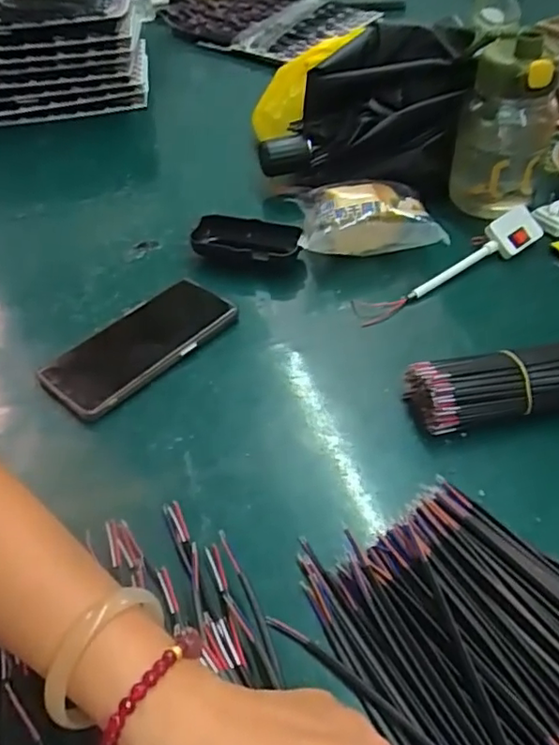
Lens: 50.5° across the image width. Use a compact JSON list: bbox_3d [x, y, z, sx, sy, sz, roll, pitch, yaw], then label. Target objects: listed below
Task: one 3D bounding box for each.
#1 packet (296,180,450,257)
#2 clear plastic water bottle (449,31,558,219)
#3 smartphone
[{"bbox_3d":[0.082,-0.149,0.566,0.131,0.053,0.088,-7,51,-1],"label":"packet"},{"bbox_3d":[0.217,-0.235,0.569,0.086,0.148,0.085,14,53,15],"label":"clear plastic water bottle"},{"bbox_3d":[-0.118,-0.024,0.502,0.081,0.017,0.160,33,58,30],"label":"smartphone"}]

